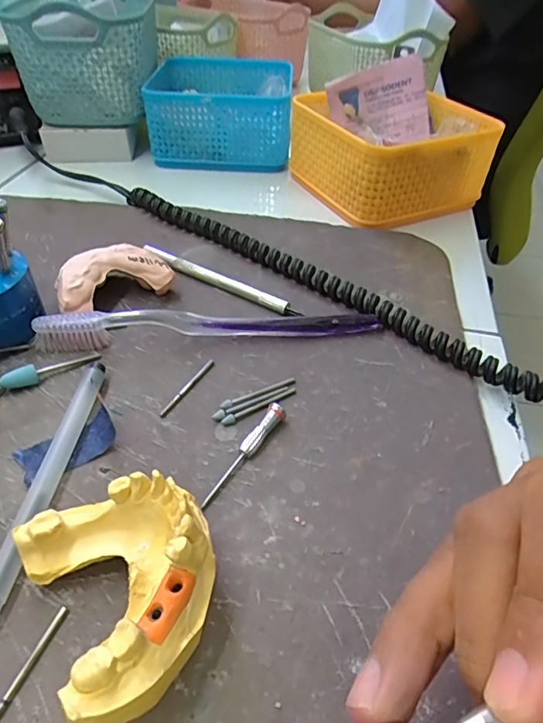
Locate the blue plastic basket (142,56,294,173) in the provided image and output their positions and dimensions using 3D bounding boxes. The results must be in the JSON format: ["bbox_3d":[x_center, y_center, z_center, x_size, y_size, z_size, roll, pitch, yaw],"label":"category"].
[{"bbox_3d":[-0.047,-0.243,0.477,0.124,0.060,0.134,2,44,-2],"label":"blue plastic basket"}]

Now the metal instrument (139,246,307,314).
[{"bbox_3d":[-0.033,-0.052,0.314,0.119,0.008,0.007,25,48,21],"label":"metal instrument"}]

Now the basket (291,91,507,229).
[{"bbox_3d":[0.095,-0.179,0.416,0.126,0.065,0.134,-17,47,-20],"label":"basket"}]

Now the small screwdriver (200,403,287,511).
[{"bbox_3d":[-0.012,0.040,0.216,0.007,0.009,0.058,26,48,22],"label":"small screwdriver"}]

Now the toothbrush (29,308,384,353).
[{"bbox_3d":[-0.033,-0.020,0.272,0.184,0.018,0.010,-3,44,-6],"label":"toothbrush"}]

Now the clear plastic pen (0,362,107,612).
[{"bbox_3d":[-0.093,0.048,0.204,0.012,0.009,0.123,5,44,1],"label":"clear plastic pen"}]

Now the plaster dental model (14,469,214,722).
[{"bbox_3d":[-0.046,0.070,0.161,0.055,0.039,0.071,-24,50,-26],"label":"plaster dental model"}]

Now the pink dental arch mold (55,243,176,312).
[{"bbox_3d":[-0.095,-0.048,0.293,0.066,0.027,0.037,-21,49,-23],"label":"pink dental arch mold"}]

